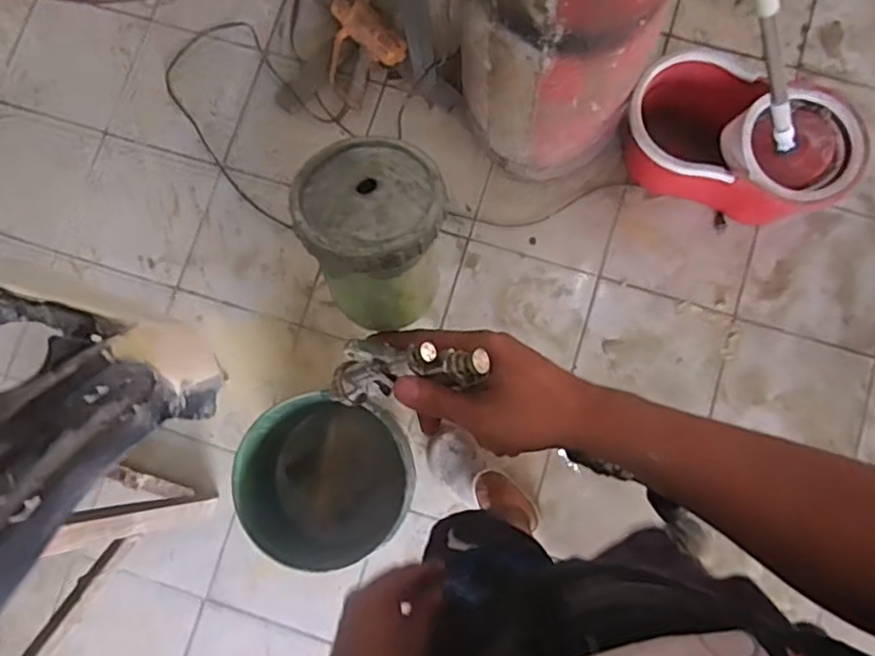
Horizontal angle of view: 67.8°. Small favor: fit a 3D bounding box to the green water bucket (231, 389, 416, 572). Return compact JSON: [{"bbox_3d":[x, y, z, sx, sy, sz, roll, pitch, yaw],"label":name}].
[{"bbox_3d":[-0.197,0.278,1.199,0.285,0.264,0.293,0,80,2],"label":"green water bucket"}]

